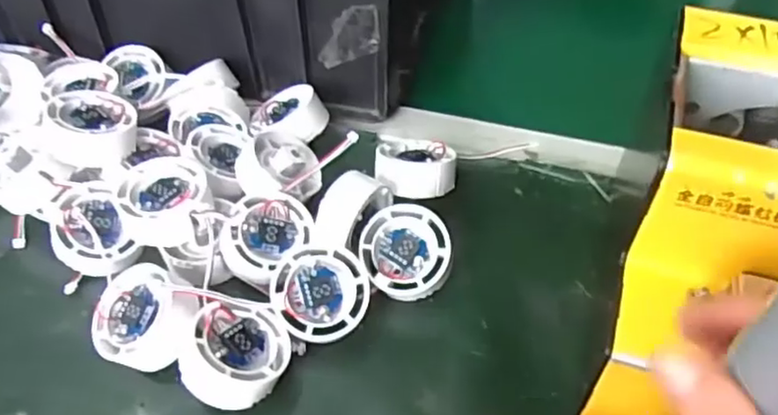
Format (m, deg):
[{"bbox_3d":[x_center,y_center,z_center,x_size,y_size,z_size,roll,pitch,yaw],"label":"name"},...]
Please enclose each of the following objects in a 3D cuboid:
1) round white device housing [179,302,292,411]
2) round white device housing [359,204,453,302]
[{"bbox_3d":[-0.082,0.078,0.346,0.052,0.024,0.053,24,37,-19],"label":"round white device housing"},{"bbox_3d":[0.011,0.027,0.390,0.055,0.023,0.055,-2,77,7],"label":"round white device housing"}]

